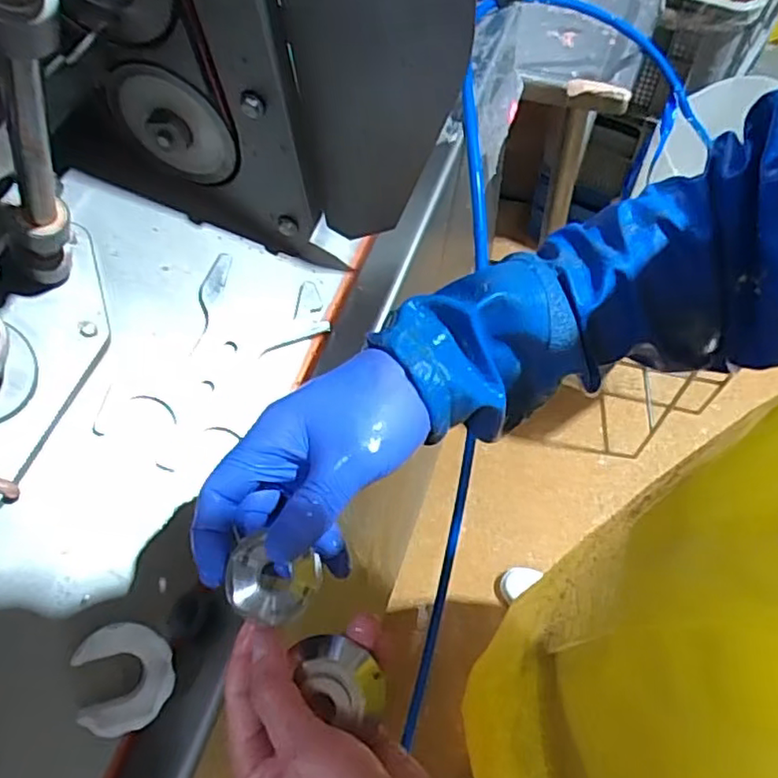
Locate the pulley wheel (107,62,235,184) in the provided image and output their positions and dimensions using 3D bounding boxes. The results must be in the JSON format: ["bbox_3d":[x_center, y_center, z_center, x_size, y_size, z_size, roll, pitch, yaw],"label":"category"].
[{"bbox_3d":[-0.172,-0.201,0.491,0.100,0.104,0.019,14,63,12],"label":"pulley wheel"}]

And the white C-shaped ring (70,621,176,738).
[{"bbox_3d":[-0.167,0.182,0.399,0.055,0.007,0.063,-7,75,-27],"label":"white C-shaped ring"}]

